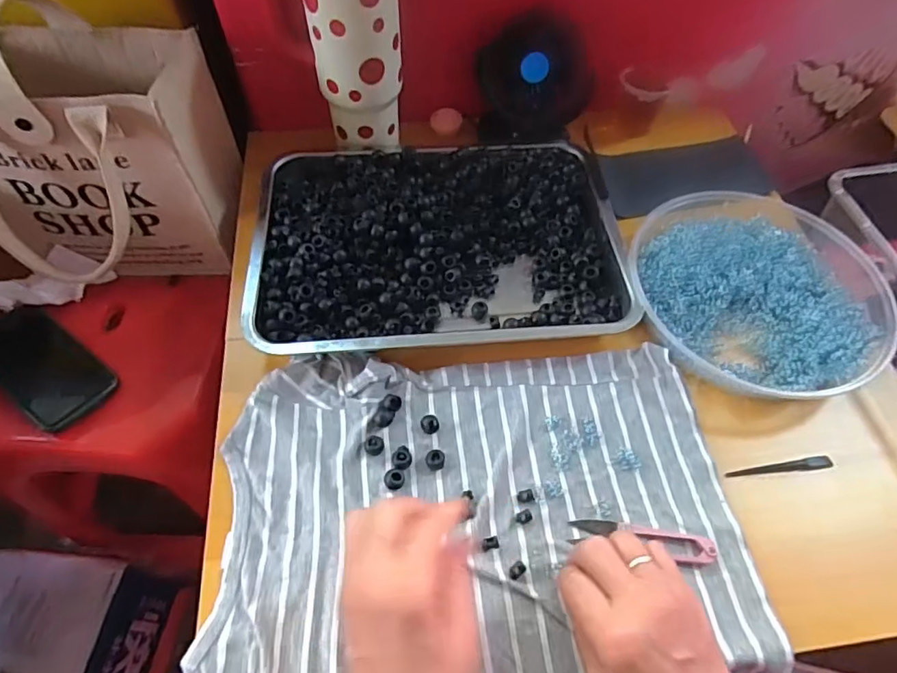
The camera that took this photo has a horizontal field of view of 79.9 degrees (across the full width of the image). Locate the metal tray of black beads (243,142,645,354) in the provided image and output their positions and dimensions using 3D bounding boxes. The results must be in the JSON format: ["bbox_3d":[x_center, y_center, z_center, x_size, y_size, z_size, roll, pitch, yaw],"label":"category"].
[{"bbox_3d":[-0.011,-0.098,0.520,0.336,0.038,0.234,-3,59,-3],"label":"metal tray of black beads"}]

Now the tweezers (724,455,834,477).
[{"bbox_3d":[0.270,0.108,0.440,0.081,0.010,0.011,-9,58,7],"label":"tweezers"}]

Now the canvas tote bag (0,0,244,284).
[{"bbox_3d":[-0.353,-0.173,0.530,0.219,0.243,0.185,3,58,0],"label":"canvas tote bag"}]

